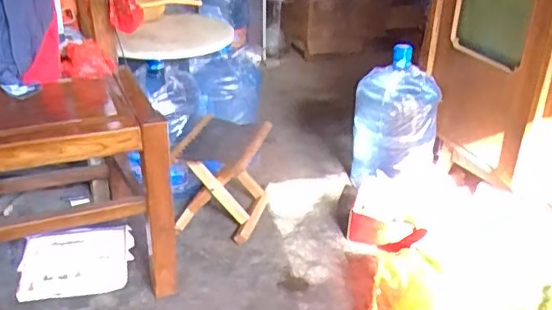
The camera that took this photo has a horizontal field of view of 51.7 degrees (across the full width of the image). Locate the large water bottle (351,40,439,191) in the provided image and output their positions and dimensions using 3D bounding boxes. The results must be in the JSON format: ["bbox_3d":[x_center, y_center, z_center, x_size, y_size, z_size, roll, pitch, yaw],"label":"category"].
[{"bbox_3d":[0.374,-0.090,1.810,0.252,0.423,0.253,6,28,7],"label":"large water bottle"}]

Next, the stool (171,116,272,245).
[{"bbox_3d":[-0.158,0.058,1.711,0.256,0.251,0.266,6,28,7],"label":"stool"}]

